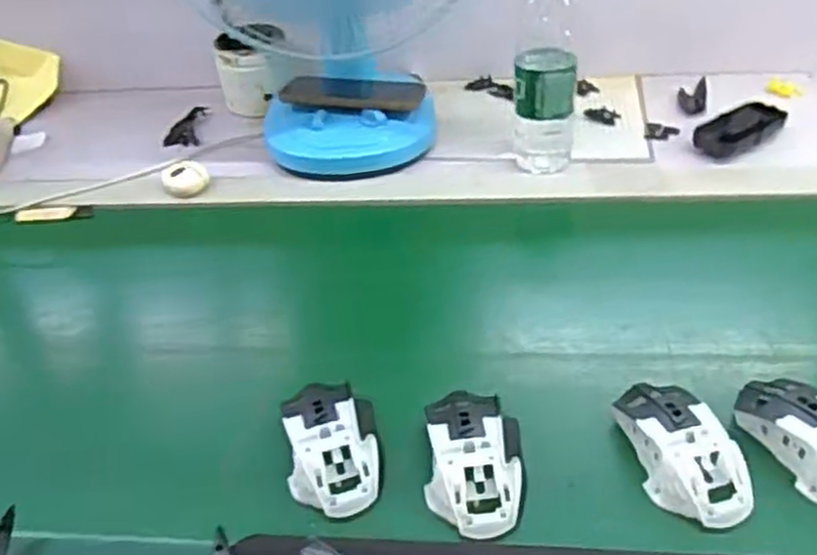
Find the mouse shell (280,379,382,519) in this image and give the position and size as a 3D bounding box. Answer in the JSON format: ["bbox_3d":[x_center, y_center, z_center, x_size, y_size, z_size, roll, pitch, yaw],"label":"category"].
[{"bbox_3d":[-0.057,0.116,0.543,0.063,0.032,0.110,-10,40,-4],"label":"mouse shell"}]

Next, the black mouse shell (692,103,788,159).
[{"bbox_3d":[0.365,-0.159,0.815,0.116,0.027,0.054,-27,44,-23],"label":"black mouse shell"}]

